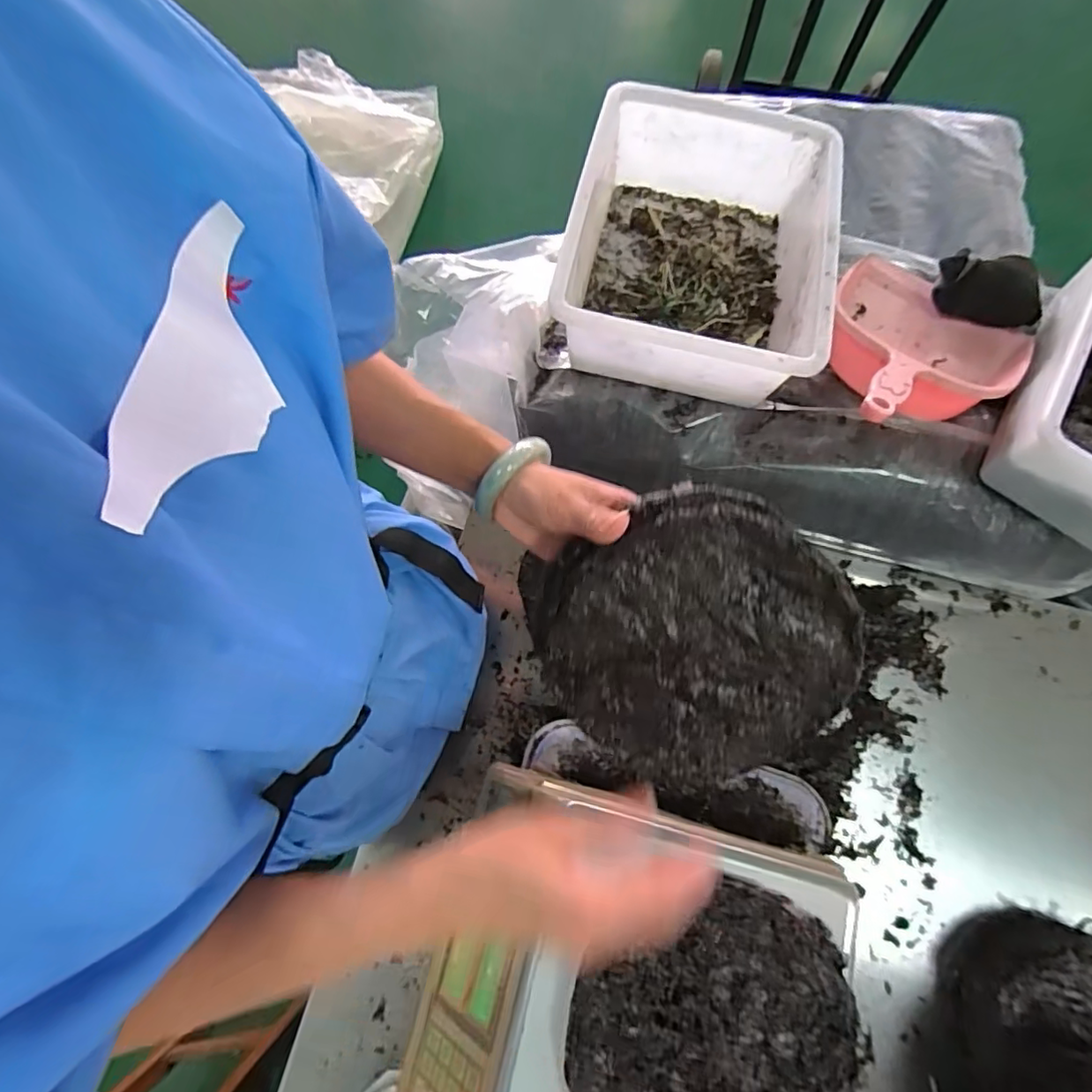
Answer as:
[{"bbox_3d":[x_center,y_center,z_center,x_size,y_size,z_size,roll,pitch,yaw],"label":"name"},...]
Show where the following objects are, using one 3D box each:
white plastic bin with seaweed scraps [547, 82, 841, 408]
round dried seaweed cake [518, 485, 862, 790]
[{"bbox_3d":[0.174,-0.338,0.658,0.267,0.129,0.350,11,75,4],"label":"white plastic bin with seaweed scraps"},{"bbox_3d":[0.097,0.071,0.390,0.192,0.014,0.209,2,112,4],"label":"round dried seaweed cake"}]

